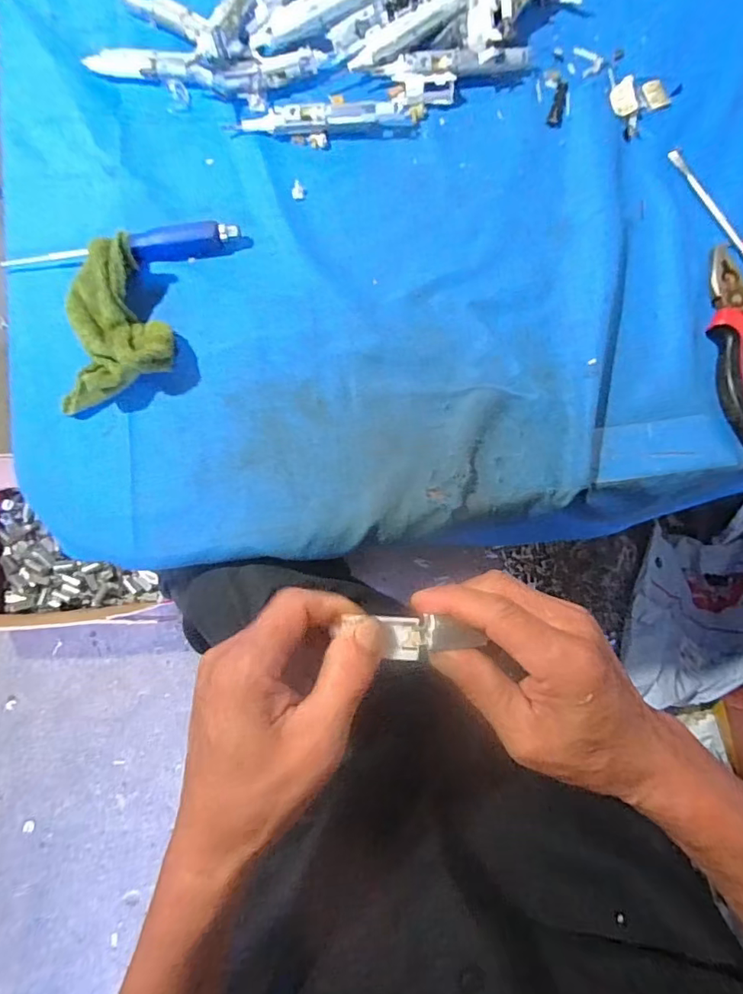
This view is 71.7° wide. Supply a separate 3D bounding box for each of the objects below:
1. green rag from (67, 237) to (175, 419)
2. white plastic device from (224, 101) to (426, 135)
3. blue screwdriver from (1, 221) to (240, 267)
[{"bbox_3d":[-0.204,-0.131,0.389,0.090,0.039,0.107,-21,81,-3],"label":"green rag"},{"bbox_3d":[-0.035,-0.316,0.430,0.160,0.020,0.021,-7,81,-1],"label":"white plastic device"},{"bbox_3d":[-0.198,-0.201,0.409,0.181,0.026,0.024,-6,81,-1],"label":"blue screwdriver"}]

